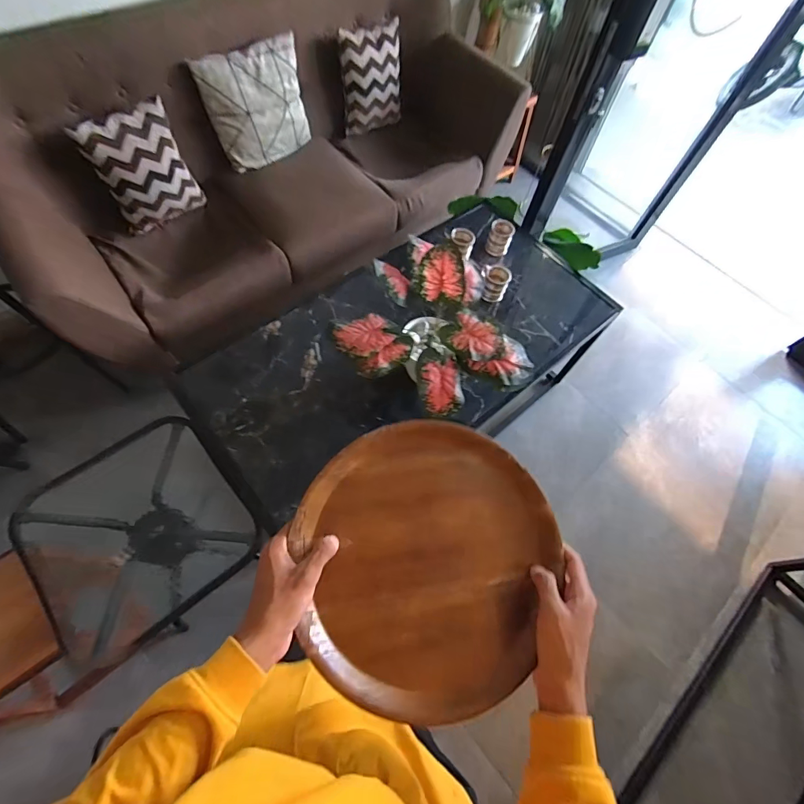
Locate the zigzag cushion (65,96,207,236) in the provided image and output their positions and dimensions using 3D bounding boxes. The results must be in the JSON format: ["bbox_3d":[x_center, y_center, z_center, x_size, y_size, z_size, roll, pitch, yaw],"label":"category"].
[{"bbox_3d":[-0.834,-0.754,1.367,0.282,0.311,0.120,-26,69,-17],"label":"zigzag cushion"}]

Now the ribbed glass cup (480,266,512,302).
[{"bbox_3d":[0.293,-0.363,1.309,0.075,0.090,0.082,2,63,-4],"label":"ribbed glass cup"}]

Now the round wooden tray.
[{"bbox_3d":[0.024,0.164,0.448,0.267,0.054,0.279,2,63,-3],"label":"round wooden tray"}]

